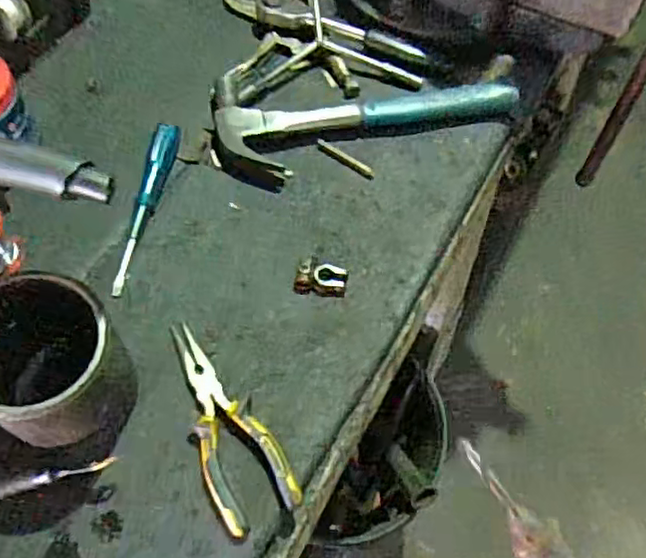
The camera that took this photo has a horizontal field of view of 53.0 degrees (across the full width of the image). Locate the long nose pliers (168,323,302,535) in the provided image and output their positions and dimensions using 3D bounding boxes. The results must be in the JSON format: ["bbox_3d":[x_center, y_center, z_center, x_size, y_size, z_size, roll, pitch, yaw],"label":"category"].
[{"bbox_3d":[-0.089,0.123,0.567,0.065,0.016,0.190,-25,64,-14],"label":"long nose pliers"}]

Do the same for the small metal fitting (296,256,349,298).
[{"bbox_3d":[-0.001,-0.003,0.641,0.050,0.025,0.036,5,61,2],"label":"small metal fitting"}]

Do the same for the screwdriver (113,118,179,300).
[{"bbox_3d":[-0.184,-0.075,0.665,0.027,0.027,0.190,12,72,6],"label":"screwdriver"}]

